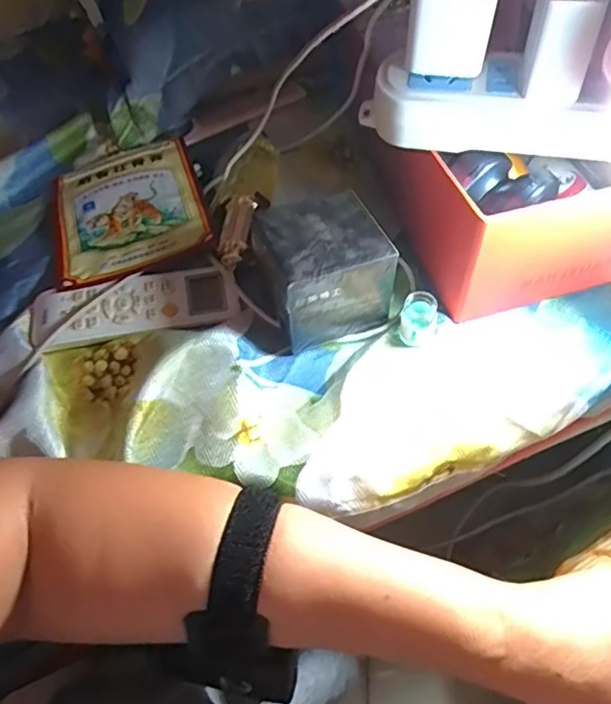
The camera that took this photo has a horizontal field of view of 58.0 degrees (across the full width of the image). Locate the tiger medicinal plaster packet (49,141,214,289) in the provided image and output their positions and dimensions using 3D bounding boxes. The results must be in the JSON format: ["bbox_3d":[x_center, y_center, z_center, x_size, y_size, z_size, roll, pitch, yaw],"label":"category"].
[{"bbox_3d":[-0.133,-0.107,0.414,0.110,0.007,0.137,-20,55,-7],"label":"tiger medicinal plaster packet"}]

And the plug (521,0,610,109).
[{"bbox_3d":[0.124,-0.153,0.268,0.029,0.052,0.036,10,59,7],"label":"plug"}]

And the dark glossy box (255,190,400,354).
[{"bbox_3d":[0.010,-0.052,0.346,0.071,0.062,0.067,-19,60,-10],"label":"dark glossy box"}]

